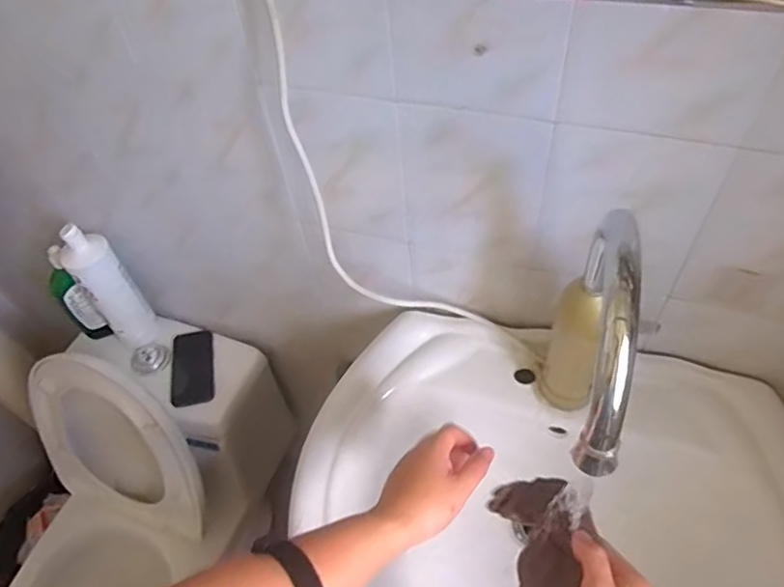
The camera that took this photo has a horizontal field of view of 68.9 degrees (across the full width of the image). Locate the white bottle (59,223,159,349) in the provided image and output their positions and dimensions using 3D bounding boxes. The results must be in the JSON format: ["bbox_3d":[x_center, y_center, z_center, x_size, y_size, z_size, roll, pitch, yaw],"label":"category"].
[{"bbox_3d":[-0.466,-0.009,0.944,0.073,0.247,0.057,-36,57,-21],"label":"white bottle"}]

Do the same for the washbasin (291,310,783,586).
[{"bbox_3d":[0.150,0.281,0.627,0.555,0.166,0.449,19,57,19],"label":"washbasin"}]

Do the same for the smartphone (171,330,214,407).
[{"bbox_3d":[-0.349,0.127,0.998,0.071,0.011,0.139,-11,52,-3],"label":"smartphone"}]

